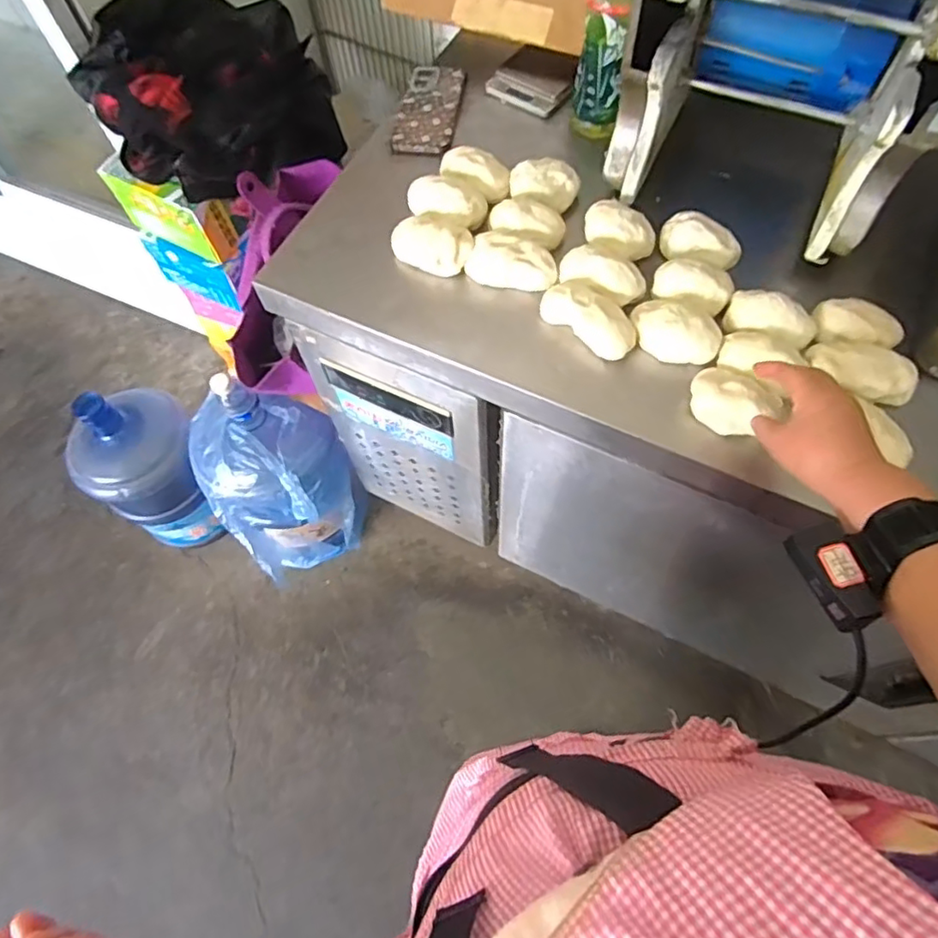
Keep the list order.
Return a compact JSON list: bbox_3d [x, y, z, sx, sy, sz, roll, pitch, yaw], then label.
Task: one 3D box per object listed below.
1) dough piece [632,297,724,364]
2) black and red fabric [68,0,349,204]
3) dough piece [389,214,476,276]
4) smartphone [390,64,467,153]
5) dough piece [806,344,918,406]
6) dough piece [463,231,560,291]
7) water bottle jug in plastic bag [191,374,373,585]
[{"bbox_3d":[0.216,-0.147,0.635,0.092,0.040,0.061,16,67,9],"label":"dough piece"},{"bbox_3d":[-0.410,-0.608,0.984,0.349,0.183,0.335,-28,67,-10],"label":"black and red fabric"},{"bbox_3d":[-0.042,-0.259,0.706,0.097,0.047,0.061,26,69,13],"label":"dough piece"},{"bbox_3d":[-0.054,-0.485,0.819,0.077,0.008,0.167,8,66,6],"label":"smartphone"},{"bbox_3d":[0.389,-0.100,0.602,0.101,0.030,0.045,33,70,15],"label":"dough piece"},{"bbox_3d":[0.049,-0.231,0.690,0.099,0.044,0.050,14,66,8],"label":"dough piece"},{"bbox_3d":[-0.364,0.020,1.183,0.257,0.438,0.264,-31,68,-12],"label":"water bottle jug in plastic bag"}]

